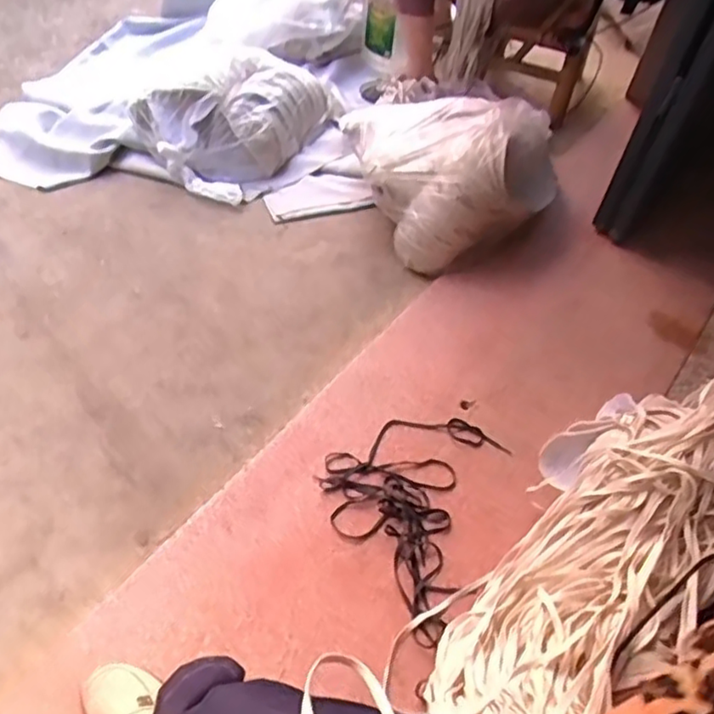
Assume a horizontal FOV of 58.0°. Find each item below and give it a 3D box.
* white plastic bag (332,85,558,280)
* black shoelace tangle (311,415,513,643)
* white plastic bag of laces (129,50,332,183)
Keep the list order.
[{"bbox_3d":[0.181,-0.439,1.430,0.338,0.226,0.471,-22,52,-20],"label":"white plastic bag"},{"bbox_3d":[0.084,0.216,1.008,0.268,0.014,0.350,26,52,20],"label":"black shoelace tangle"},{"bbox_3d":[-0.258,-0.593,1.602,0.517,0.167,0.262,-23,57,-22],"label":"white plastic bag of laces"}]

